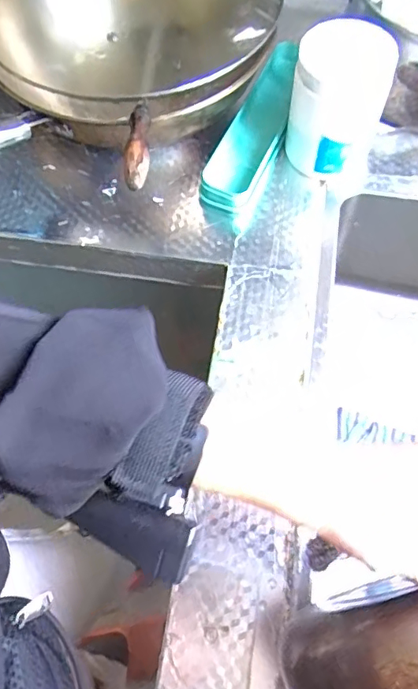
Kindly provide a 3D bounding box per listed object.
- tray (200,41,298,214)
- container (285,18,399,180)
[{"bbox_3d":[0.063,-0.254,0.577,0.055,0.034,0.252,21,67,10],"label":"tray"},{"bbox_3d":[0.132,-0.245,0.528,0.089,0.124,0.091,0,66,1],"label":"container"}]

